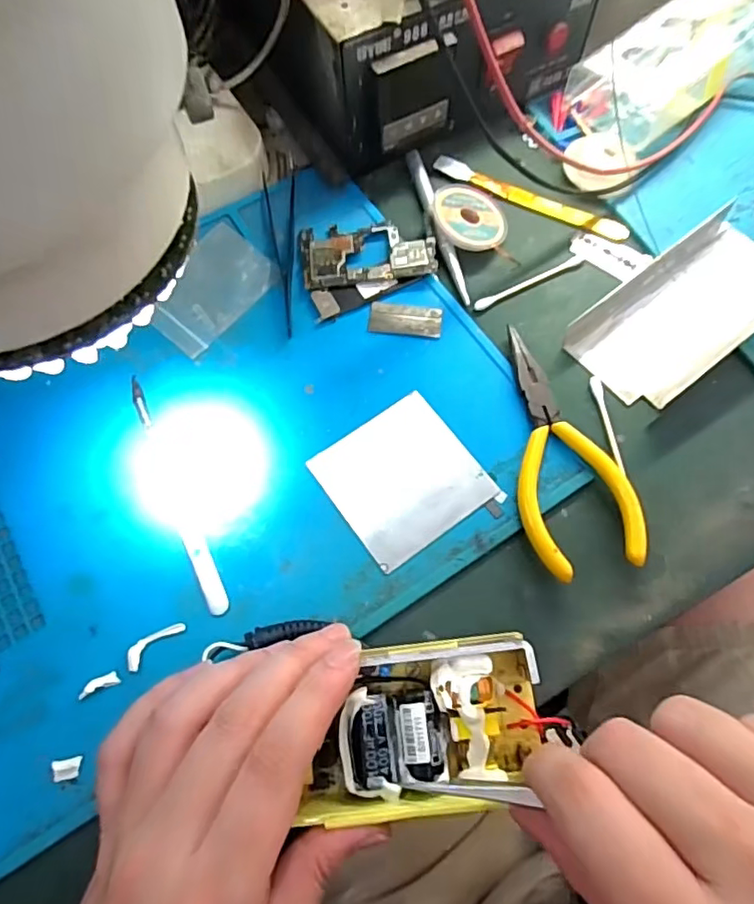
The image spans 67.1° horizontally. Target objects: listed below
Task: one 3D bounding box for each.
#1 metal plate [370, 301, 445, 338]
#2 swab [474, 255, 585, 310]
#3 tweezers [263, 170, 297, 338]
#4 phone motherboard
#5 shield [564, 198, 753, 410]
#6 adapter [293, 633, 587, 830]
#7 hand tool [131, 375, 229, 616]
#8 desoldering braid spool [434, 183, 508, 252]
[{"bbox_3d":[0.015,-0.071,0.306,0.038,0.004,0.018,7,70,4],"label":"metal plate"},{"bbox_3d":[0.085,-0.095,0.316,0.071,0.004,0.006,-27,71,-8],"label":"swab"},{"bbox_3d":[-0.055,-0.115,0.324,0.018,0.005,0.111,-3,69,0],"label":"tweezers"},{"bbox_3d":[-0.005,-0.113,0.319,0.073,0.007,0.041,-6,69,-1],"label":"phone motherboard"},{"bbox_3d":[0.165,-0.077,0.302,0.129,0.011,0.062,-36,73,-11],"label":"shield"},{"bbox_3d":[0.023,0.104,0.219,0.100,0.025,0.057,-6,69,-1],"label":"adapter"},{"bbox_3d":[-0.098,0.018,0.274,0.009,0.005,0.129,-26,71,-8],"label":"hand tool"},{"bbox_3d":[0.054,-0.134,0.324,0.045,0.005,0.045,6,66,-13],"label":"desoldering braid spool"}]

